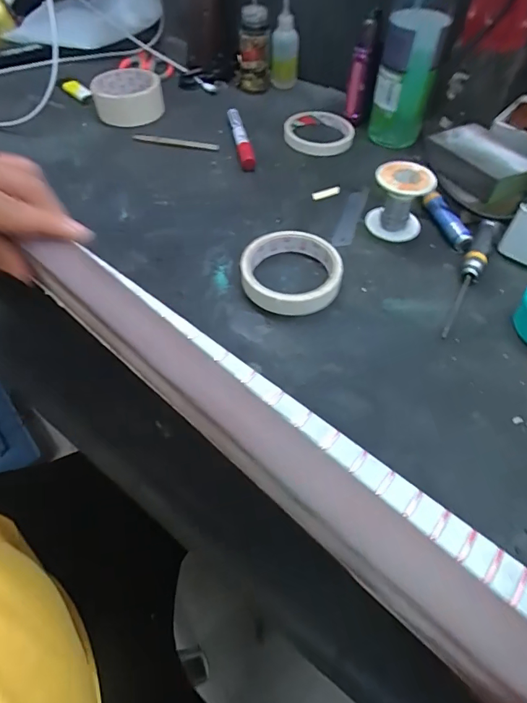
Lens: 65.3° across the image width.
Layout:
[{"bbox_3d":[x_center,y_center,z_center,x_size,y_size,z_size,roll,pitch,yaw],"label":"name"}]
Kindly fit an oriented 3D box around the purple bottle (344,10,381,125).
[{"bbox_3d":[0.122,-0.352,0.520,0.025,0.117,0.027,10,54,6],"label":"purple bottle"}]

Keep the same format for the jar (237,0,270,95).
[{"bbox_3d":[-0.016,-0.431,0.591,0.048,0.099,0.048,-2,54,-3],"label":"jar"}]

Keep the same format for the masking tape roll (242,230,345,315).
[{"bbox_3d":[0.025,-0.074,0.376,0.089,0.020,0.089,0,54,-1],"label":"masking tape roll"}]

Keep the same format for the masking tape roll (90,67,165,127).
[{"bbox_3d":[-0.190,-0.359,0.571,0.090,0.042,0.093,-14,55,-11],"label":"masking tape roll"}]

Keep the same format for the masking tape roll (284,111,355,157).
[{"bbox_3d":[0.073,-0.286,0.537,0.087,0.015,0.083,0,54,-1],"label":"masking tape roll"}]

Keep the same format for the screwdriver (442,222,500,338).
[{"bbox_3d":[0.186,-0.069,0.374,0.019,0.021,0.151,27,58,18],"label":"screwdriver"}]

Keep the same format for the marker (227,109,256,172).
[{"bbox_3d":[-0.028,-0.267,0.518,0.017,0.022,0.117,-10,54,-8],"label":"marker"}]

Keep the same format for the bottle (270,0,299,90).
[{"bbox_3d":[0.031,-0.441,0.582,0.036,0.130,0.032,10,54,6],"label":"bottle"}]

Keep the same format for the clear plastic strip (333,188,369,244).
[{"bbox_3d":[0.094,-0.146,0.441,0.019,0.004,0.104,16,55,10],"label":"clear plastic strip"}]

